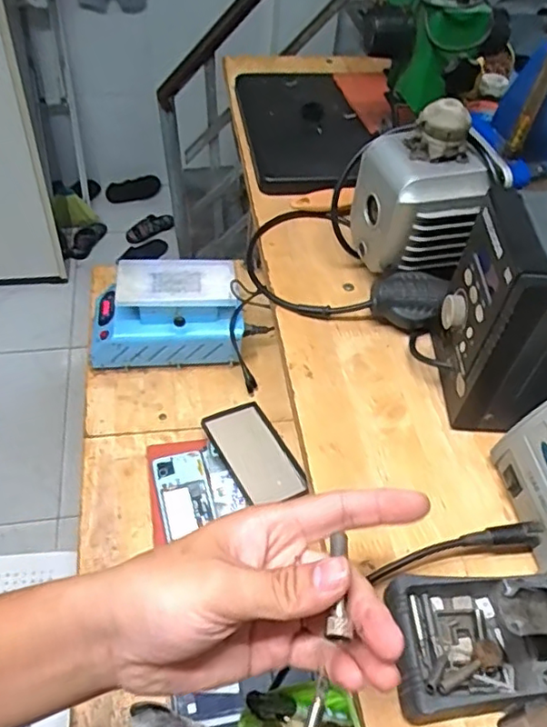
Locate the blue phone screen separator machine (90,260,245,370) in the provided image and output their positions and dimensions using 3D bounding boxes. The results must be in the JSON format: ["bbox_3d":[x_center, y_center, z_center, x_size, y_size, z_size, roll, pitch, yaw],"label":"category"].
[{"bbox_3d":[-0.185,-0.078,1.033,0.251,0.162,0.127,-2,50,-7],"label":"blue phone screen separator machine"}]

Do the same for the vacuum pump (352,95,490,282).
[{"bbox_3d":[0.127,-0.151,0.526,0.088,0.145,0.071,-2,50,-6],"label":"vacuum pump"}]

